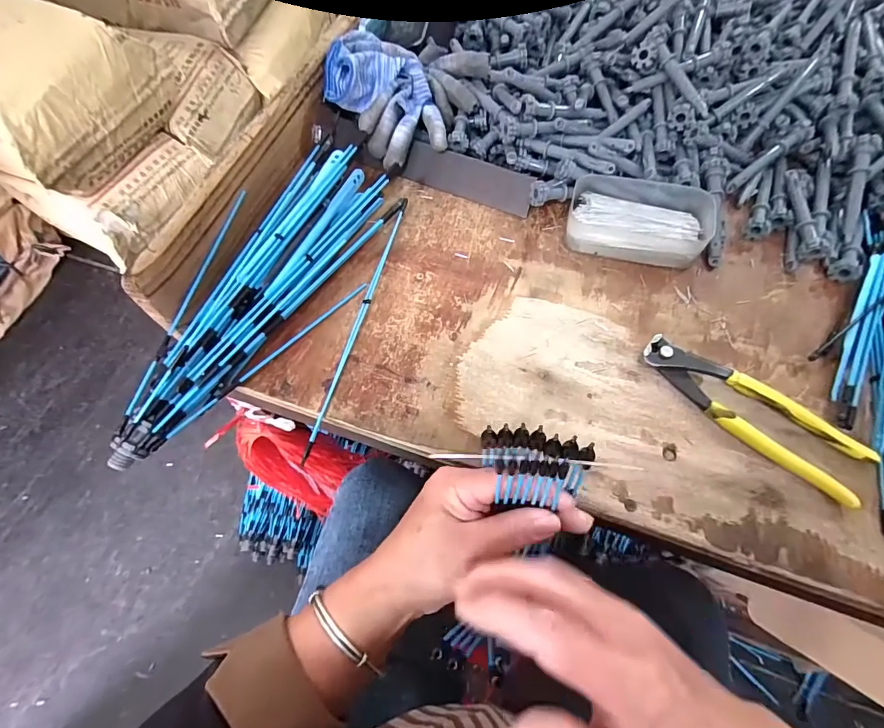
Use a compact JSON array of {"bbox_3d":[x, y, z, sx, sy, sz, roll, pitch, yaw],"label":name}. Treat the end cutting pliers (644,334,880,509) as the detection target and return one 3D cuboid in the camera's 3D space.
[{"bbox_3d":[0.225,0.033,0.328,0.160,0.015,0.046,39,72,20],"label":"end cutting pliers"}]

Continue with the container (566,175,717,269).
[{"bbox_3d":[0.174,-0.130,0.396,0.117,0.030,0.078,12,65,9],"label":"container"}]

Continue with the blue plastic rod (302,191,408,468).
[{"bbox_3d":[-0.072,-0.043,0.381,0.012,0.012,0.260,12,65,9],"label":"blue plastic rod"}]

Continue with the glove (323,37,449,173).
[{"bbox_3d":[-0.056,-0.250,0.424,0.097,0.067,0.106,-14,63,-4],"label":"glove"}]

